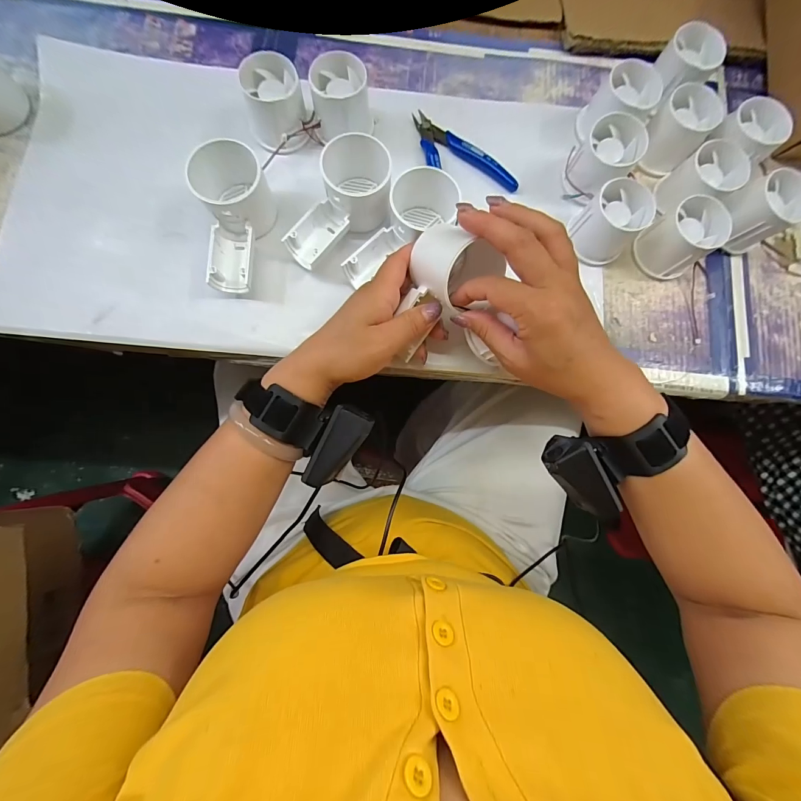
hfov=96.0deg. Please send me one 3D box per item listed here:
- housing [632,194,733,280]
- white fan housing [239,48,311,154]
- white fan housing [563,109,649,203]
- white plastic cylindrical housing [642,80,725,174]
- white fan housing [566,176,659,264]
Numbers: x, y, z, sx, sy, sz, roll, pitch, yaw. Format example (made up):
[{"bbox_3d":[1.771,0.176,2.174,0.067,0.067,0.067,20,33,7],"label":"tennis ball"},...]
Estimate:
[{"bbox_3d":[0.259,-0.149,0.334,0.050,0.050,0.051,-27,84,-7],"label":"housing"},{"bbox_3d":[-0.117,-0.274,0.335,0.053,0.046,0.062,-17,82,-6],"label":"white fan housing"},{"bbox_3d":[0.185,-0.223,0.339,0.053,0.053,0.056,42,81,4],"label":"white fan housing"},{"bbox_3d":[0.268,-0.263,0.349,0.049,0.044,0.057,41,81,3],"label":"white plastic cylindrical housing"},{"bbox_3d":[0.194,-0.163,0.334,0.050,0.051,0.052,0,81,-3],"label":"white fan housing"}]

